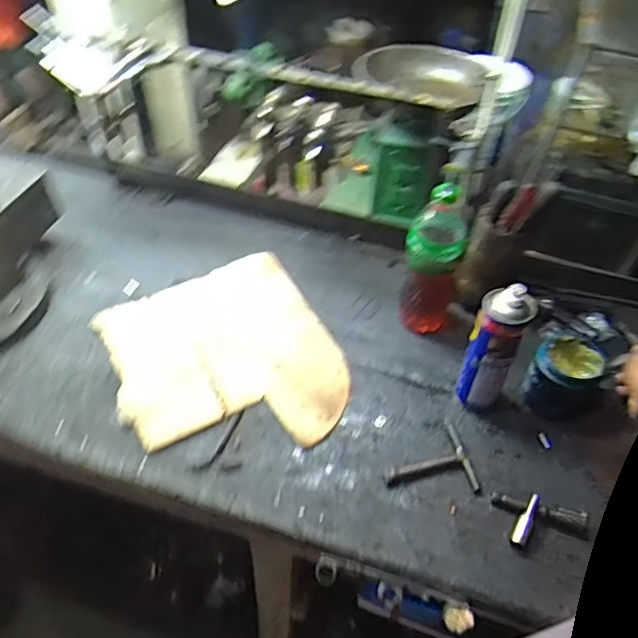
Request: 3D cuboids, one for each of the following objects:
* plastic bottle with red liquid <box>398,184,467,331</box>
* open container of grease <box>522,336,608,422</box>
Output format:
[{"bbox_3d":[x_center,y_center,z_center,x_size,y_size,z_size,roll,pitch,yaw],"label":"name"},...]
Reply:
[{"bbox_3d":[0.180,-0.089,0.894,0.092,0.267,0.083,14,46,9],"label":"plastic bottle with red liquid"},{"bbox_3d":[0.364,0.086,0.856,0.088,0.101,0.096,2,45,-2],"label":"open container of grease"}]

